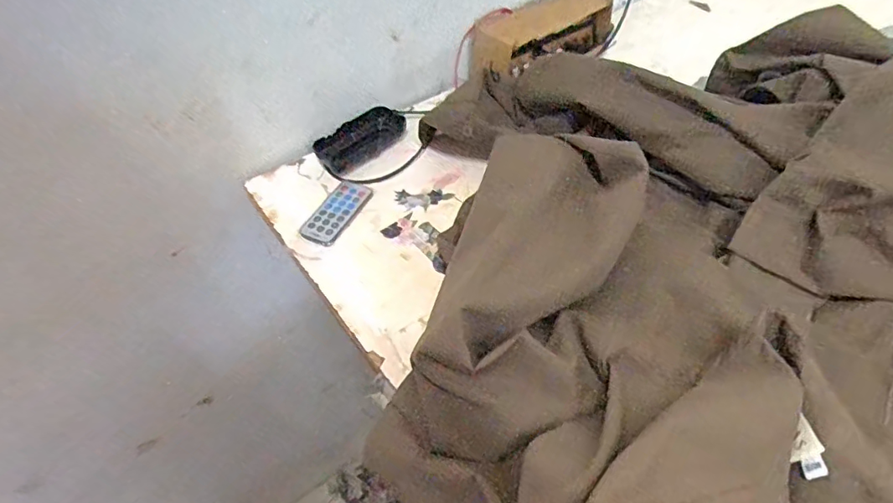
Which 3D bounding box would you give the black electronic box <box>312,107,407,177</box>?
[{"bbox_3d":[-0.094,-0.127,0.595,0.106,0.029,0.042,-36,54,-24],"label":"black electronic box"}]

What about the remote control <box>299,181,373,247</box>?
[{"bbox_3d":[-0.110,-0.040,0.533,0.036,0.008,0.084,31,57,4],"label":"remote control"}]

